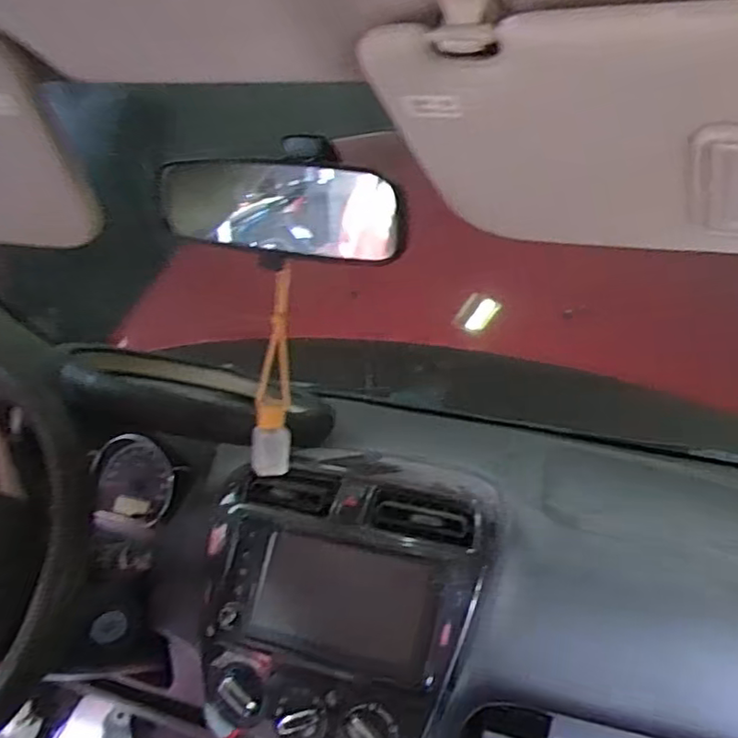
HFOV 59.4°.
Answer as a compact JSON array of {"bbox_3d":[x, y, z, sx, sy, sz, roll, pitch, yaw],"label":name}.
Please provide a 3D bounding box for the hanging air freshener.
[{"bbox_3d":[-0.074,0.003,0.523,0.031,0.164,0.027,4,9,-12],"label":"hanging air freshener"}]

